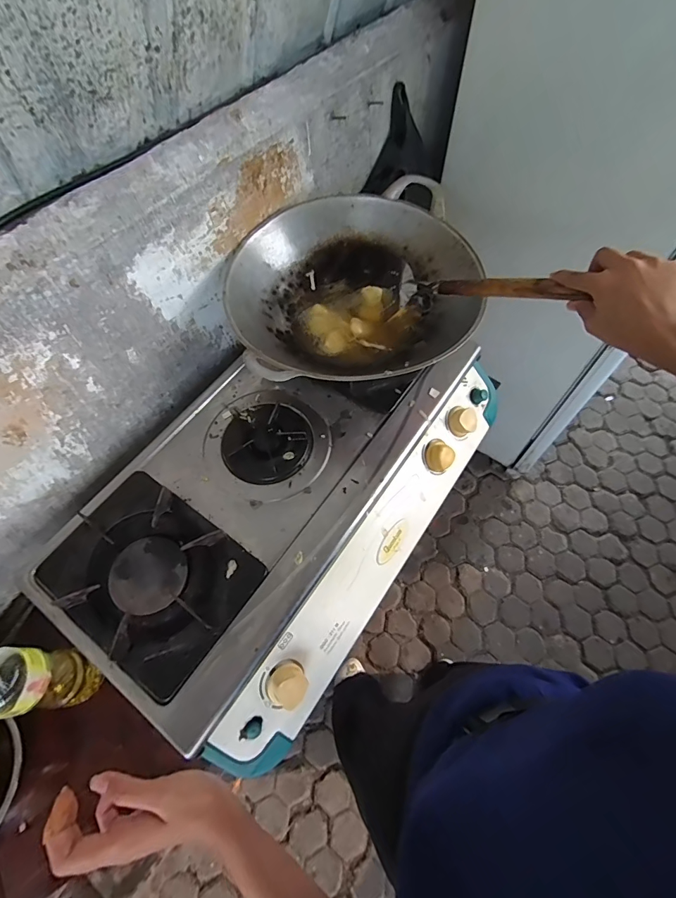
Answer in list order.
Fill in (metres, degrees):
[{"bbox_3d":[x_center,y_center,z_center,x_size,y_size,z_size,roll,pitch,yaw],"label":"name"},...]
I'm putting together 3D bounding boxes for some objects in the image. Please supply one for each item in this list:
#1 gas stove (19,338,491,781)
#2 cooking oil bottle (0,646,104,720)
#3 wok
[{"bbox_3d":[-0.064,0.045,0.664,0.425,0.139,0.710,30,67,16],"label":"gas stove"},{"bbox_3d":[-0.393,0.297,0.528,0.063,0.226,0.076,-1,62,0],"label":"cooking oil bottle"},{"bbox_3d":[0.026,-0.234,0.641,0.375,0.112,0.357,-19,63,-8],"label":"wok"}]

